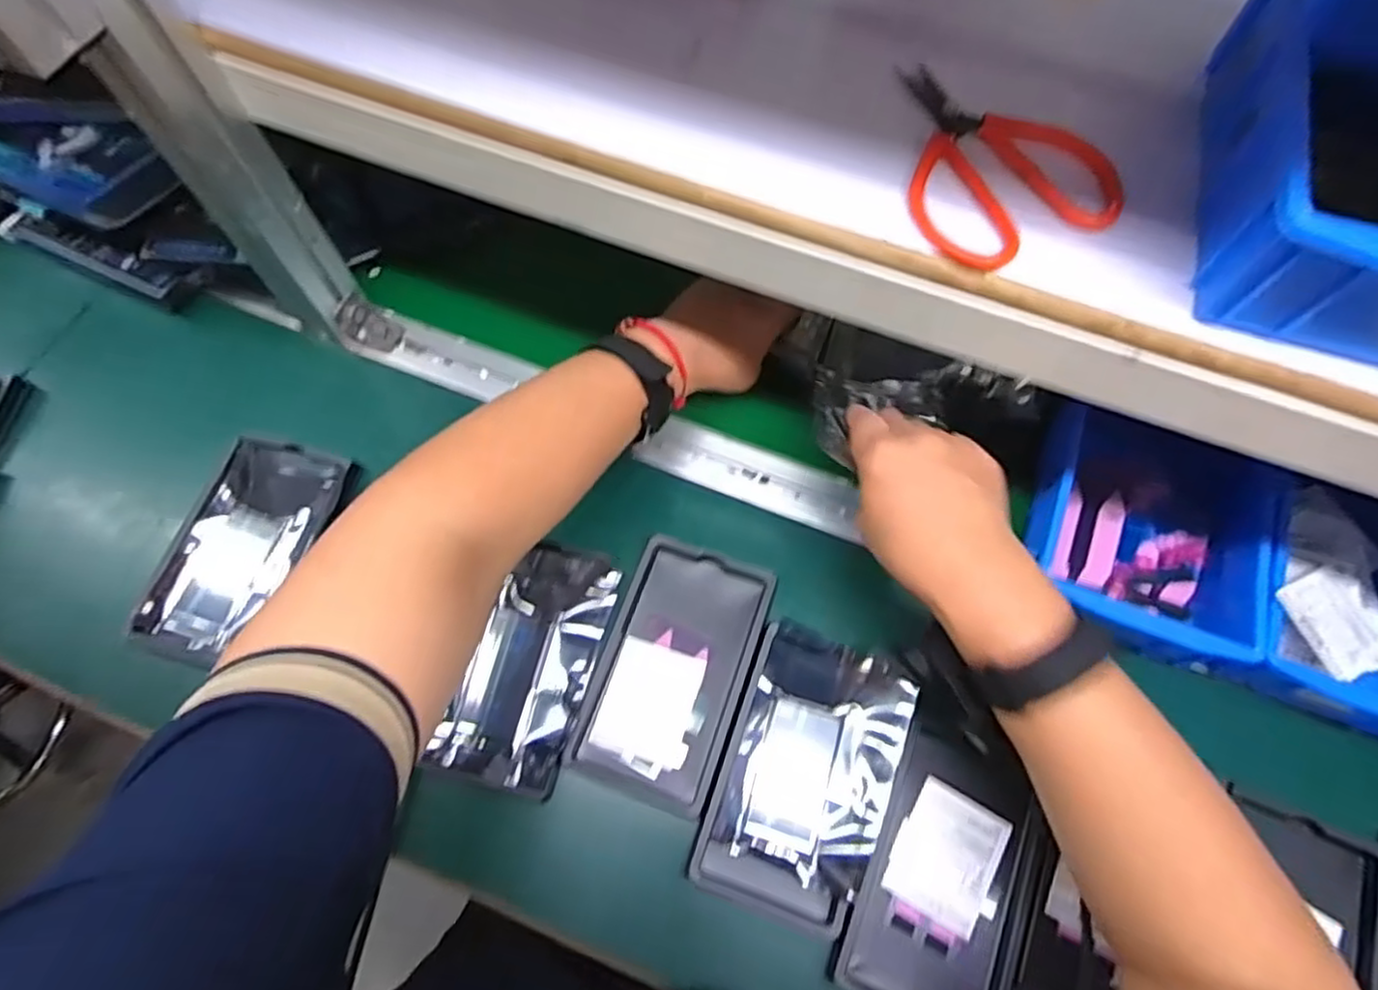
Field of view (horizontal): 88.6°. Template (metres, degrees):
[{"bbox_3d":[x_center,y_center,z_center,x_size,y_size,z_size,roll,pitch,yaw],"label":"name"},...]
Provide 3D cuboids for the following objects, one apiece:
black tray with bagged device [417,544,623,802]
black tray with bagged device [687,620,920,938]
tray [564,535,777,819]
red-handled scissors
[{"bbox_3d":[-0.102,0.107,0.452,0.079,0.031,0.149,16,66,5],"label":"black tray with bagged device"},{"bbox_3d":[0.073,0.169,0.432,0.099,0.023,0.159,20,67,7],"label":"black tray with bagged device"},{"bbox_3d":[-0.009,0.113,0.462,0.091,0.021,0.157,19,66,6],"label":"tray"},{"bbox_3d":[0.137,-0.162,0.335,0.090,0.014,0.116,-22,68,-11],"label":"red-handled scissors"}]

